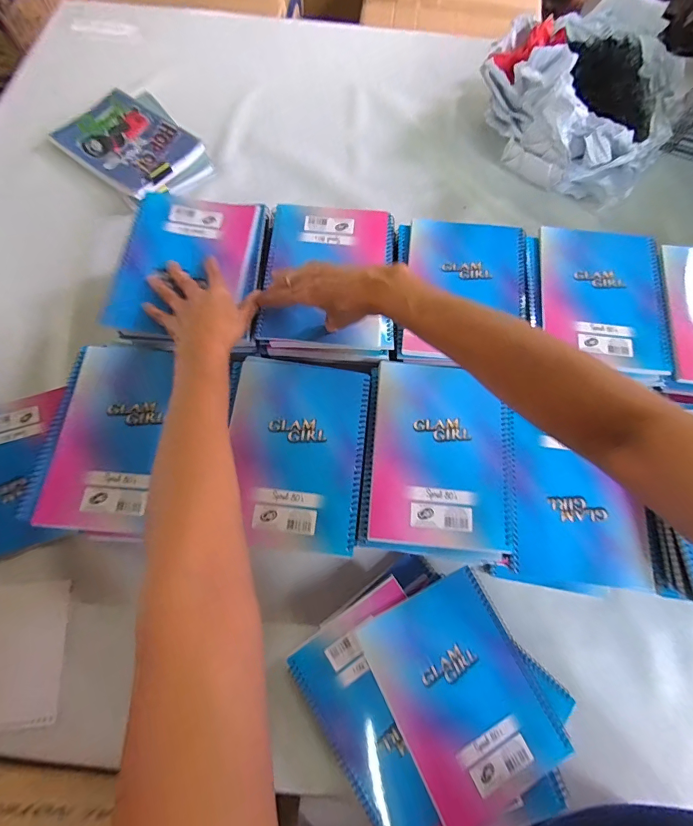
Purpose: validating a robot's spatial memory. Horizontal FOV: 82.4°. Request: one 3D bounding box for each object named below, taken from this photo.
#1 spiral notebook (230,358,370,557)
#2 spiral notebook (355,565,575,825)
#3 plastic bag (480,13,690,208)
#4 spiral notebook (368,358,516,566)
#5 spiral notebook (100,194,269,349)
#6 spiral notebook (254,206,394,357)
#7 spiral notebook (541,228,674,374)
[{"bbox_3d":[-0.052,0.038,0.422,0.142,0.010,0.202,4,71,0],"label":"spiral notebook"},{"bbox_3d":[0.120,0.286,0.412,0.147,0.010,0.194,-25,73,-10],"label":"spiral notebook"},{"bbox_3d":[0.404,-0.531,0.671,0.312,0.124,0.309,36,74,10],"label":"plastic bag"},{"bbox_3d":[0.105,0.042,0.431,0.150,0.009,0.198,5,71,0],"label":"spiral notebook"},{"bbox_3d":[-0.188,-0.178,0.486,0.165,0.018,0.204,5,71,0],"label":"spiral notebook"},{"bbox_3d":[-0.022,-0.169,0.499,0.159,0.030,0.203,2,71,-1],"label":"spiral notebook"},{"bbox_3d":[0.322,-0.149,0.494,0.148,0.016,0.193,8,71,1],"label":"spiral notebook"}]

